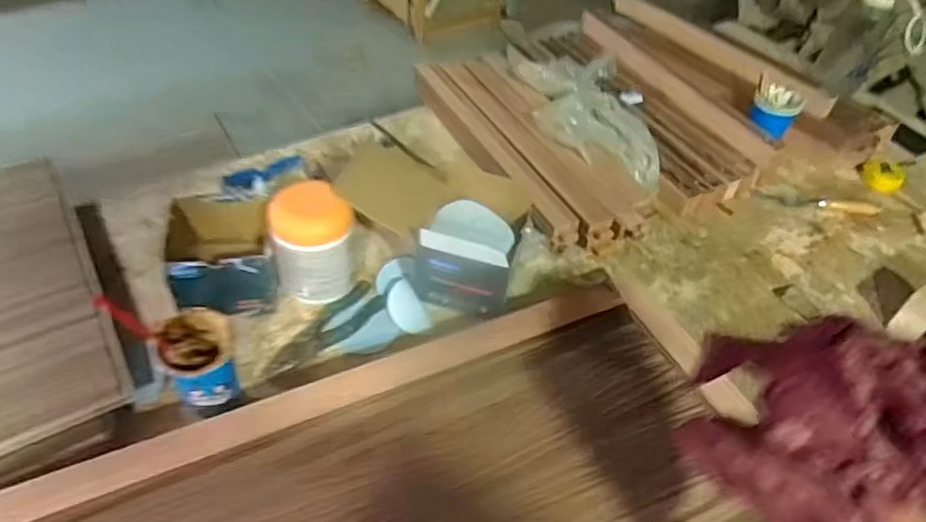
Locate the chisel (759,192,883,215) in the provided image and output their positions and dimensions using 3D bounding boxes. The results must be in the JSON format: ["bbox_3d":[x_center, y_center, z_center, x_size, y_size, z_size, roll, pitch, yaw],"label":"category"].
[{"bbox_3d":[0.631,-0.105,1.131,0.205,0.024,0.030,8,45,4],"label":"chisel"}]

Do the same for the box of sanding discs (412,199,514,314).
[{"bbox_3d":[0.009,-0.003,0.893,0.123,0.126,0.113,13,46,9],"label":"box of sanding discs"}]

